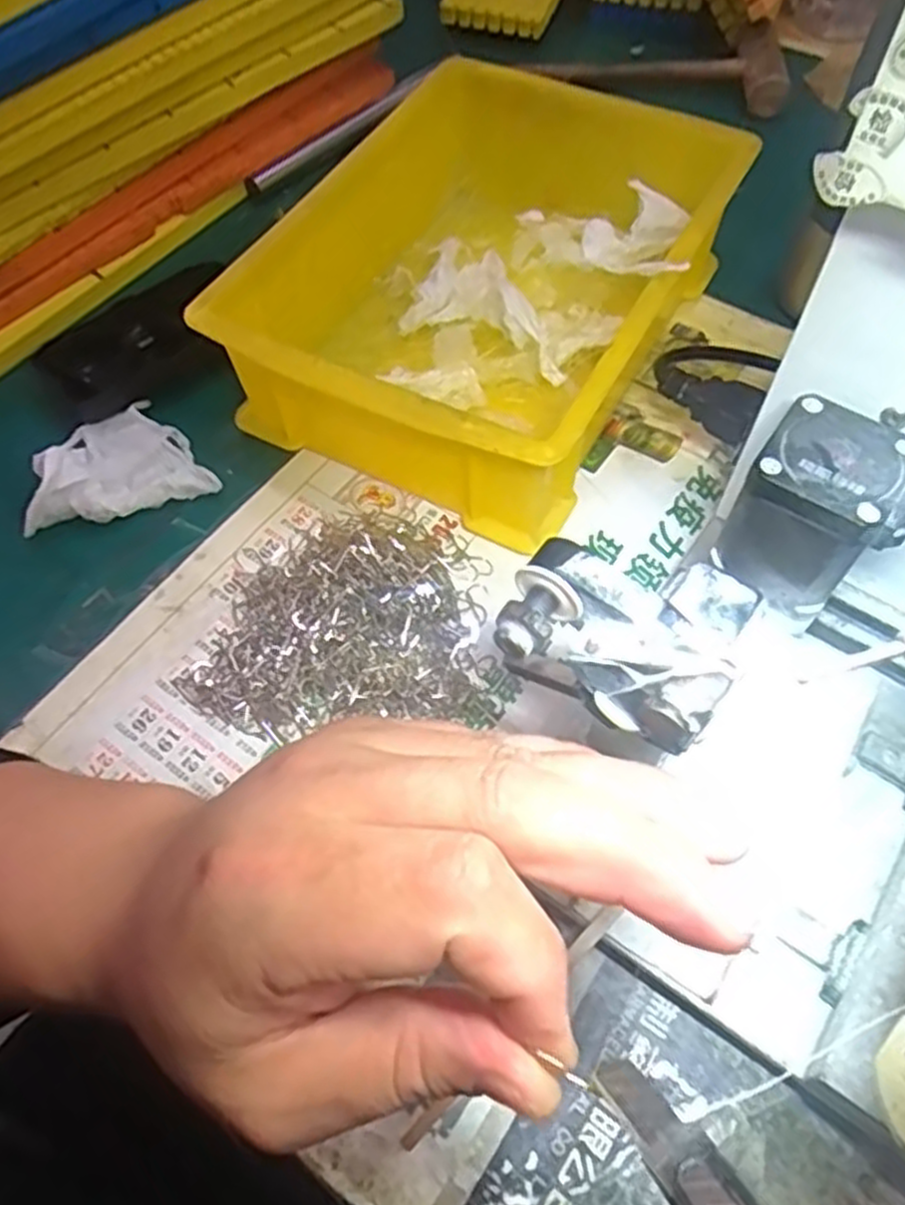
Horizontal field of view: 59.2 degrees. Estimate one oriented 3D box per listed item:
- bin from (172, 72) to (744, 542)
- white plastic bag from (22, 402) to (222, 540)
[{"bbox_3d":[0.021,-0.159,0.398,0.176,0.075,0.247,27,64,15],"label":"bin"},{"bbox_3d":[-0.163,-0.072,0.377,0.083,0.034,0.061,-18,61,-9],"label":"white plastic bag"}]

